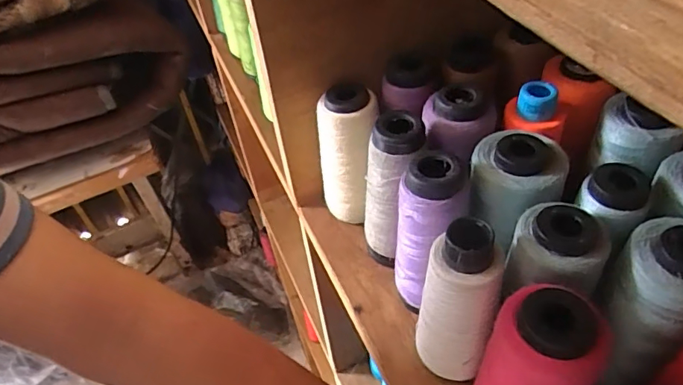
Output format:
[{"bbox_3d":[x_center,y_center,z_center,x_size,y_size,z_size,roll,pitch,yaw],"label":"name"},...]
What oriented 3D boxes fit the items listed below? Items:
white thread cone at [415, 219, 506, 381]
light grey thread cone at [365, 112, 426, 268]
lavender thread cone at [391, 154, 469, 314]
[{"bbox_3d":[0.064,0.060,0.268,0.038,0.104,0.035,15,50,20],"label":"white thread cone"},{"bbox_3d":[0.034,0.002,0.334,0.036,0.114,0.034,3,47,10],"label":"light grey thread cone"},{"bbox_3d":[0.051,0.026,0.303,0.038,0.105,0.039,-13,46,-5],"label":"lavender thread cone"}]

